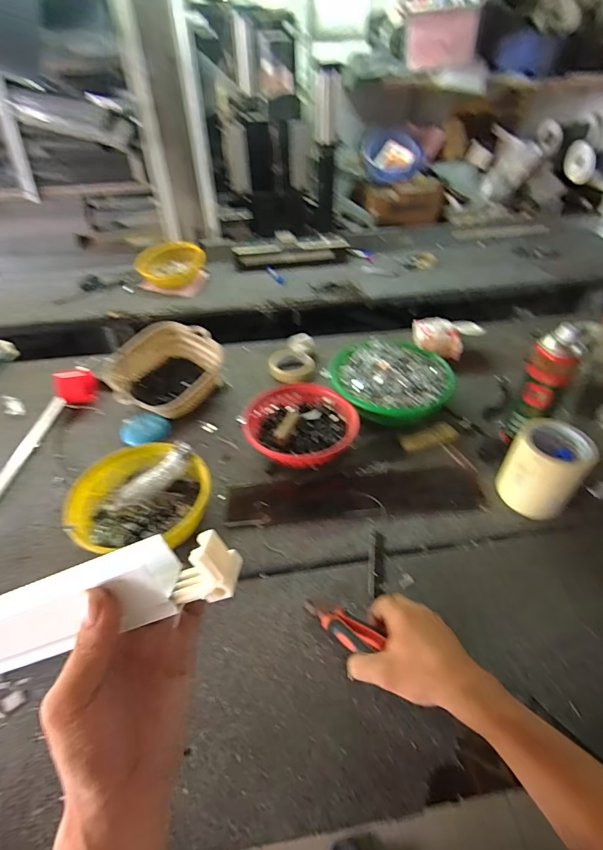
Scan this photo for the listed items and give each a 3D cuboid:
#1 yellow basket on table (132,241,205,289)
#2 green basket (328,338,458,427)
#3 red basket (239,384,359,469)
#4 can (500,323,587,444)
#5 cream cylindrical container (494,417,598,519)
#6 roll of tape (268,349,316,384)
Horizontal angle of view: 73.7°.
[{"bbox_3d":[-0.505,-0.622,1.568,0.255,0.105,0.203,-13,44,-13],"label":"yellow basket on table"},{"bbox_3d":[0.177,-0.085,0.805,0.237,0.070,0.231,6,43,8],"label":"green basket"},{"bbox_3d":[-0.004,0.003,0.730,0.190,0.059,0.180,-2,44,2],"label":"red basket"},{"bbox_3d":[0.388,-0.055,0.658,0.061,0.208,0.059,-2,44,2],"label":"can"},{"bbox_3d":[0.361,0.064,0.603,0.097,0.112,0.100,-2,44,2],"label":"cream cylindrical container"},{"bbox_3d":[-0.024,-0.139,0.933,0.101,0.026,0.105,-2,44,2],"label":"roll of tape"}]

